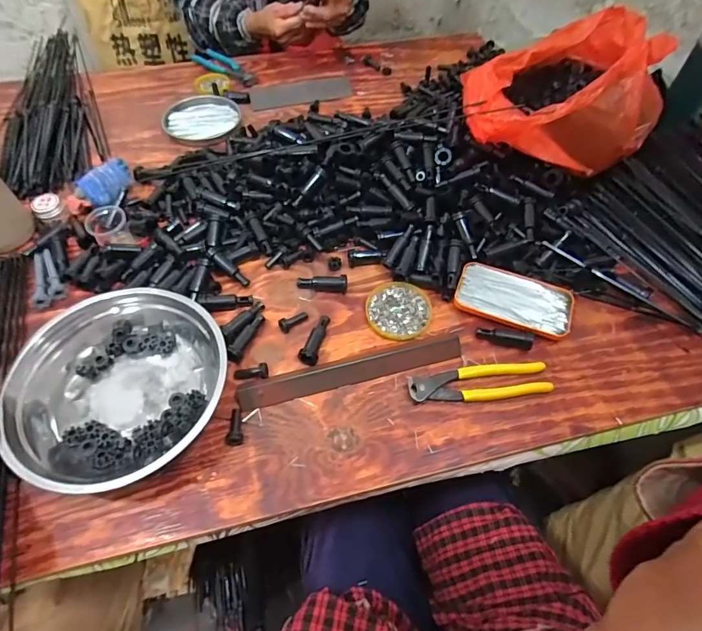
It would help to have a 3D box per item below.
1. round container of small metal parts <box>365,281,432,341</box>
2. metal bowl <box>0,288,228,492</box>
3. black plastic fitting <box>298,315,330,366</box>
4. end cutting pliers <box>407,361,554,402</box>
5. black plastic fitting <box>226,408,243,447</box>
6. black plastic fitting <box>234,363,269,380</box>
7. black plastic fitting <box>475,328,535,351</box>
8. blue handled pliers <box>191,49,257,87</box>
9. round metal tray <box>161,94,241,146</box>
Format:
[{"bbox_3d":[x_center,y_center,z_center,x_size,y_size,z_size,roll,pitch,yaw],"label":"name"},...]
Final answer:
[{"bbox_3d":[0.062,-0.007,0.563,0.081,0.007,0.088,0,57,0],"label":"round container of small metal parts"},{"bbox_3d":[-0.241,0.077,0.466,0.219,0.066,0.199,-32,63,-19],"label":"metal bowl"},{"bbox_3d":[-0.043,0.025,0.530,0.021,0.018,0.072,14,58,8],"label":"black plastic fitting"},{"bbox_3d":[0.149,0.076,0.503,0.163,0.018,0.039,-5,57,-4],"label":"end cutting pliers"},{"bbox_3d":[-0.126,0.122,0.472,0.017,0.020,0.043,-6,45,-5],"label":"black plastic fitting"},{"bbox_3d":[-0.117,0.066,0.509,0.041,0.013,0.018,-4,57,-3],"label":"black plastic fitting"},{"bbox_3d":[0.190,0.028,0.538,0.067,0.016,0.018,9,56,20],"label":"black plastic fitting"},{"bbox_3d":[-0.257,-0.507,0.893,0.160,0.024,0.057,33,61,19],"label":"blue handled pliers"},{"bbox_3d":[-0.271,-0.354,0.786,0.135,0.022,0.135,0,57,0],"label":"round metal tray"}]

